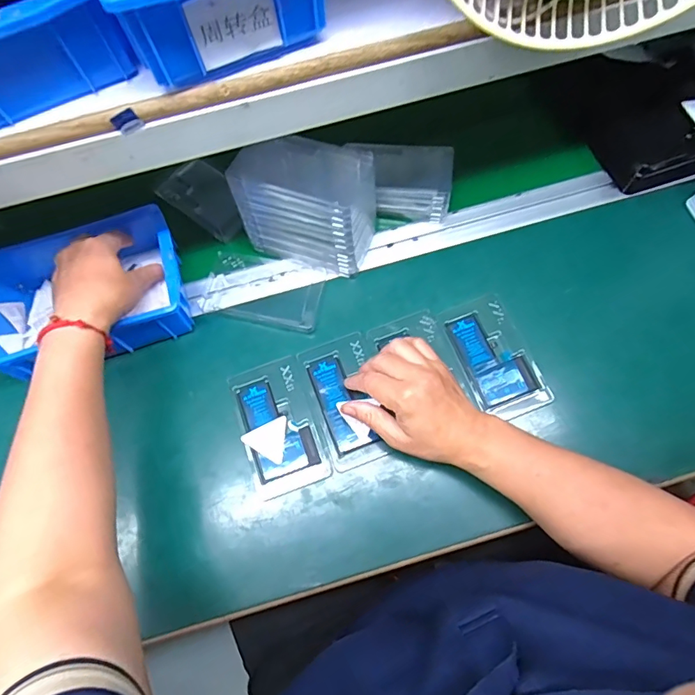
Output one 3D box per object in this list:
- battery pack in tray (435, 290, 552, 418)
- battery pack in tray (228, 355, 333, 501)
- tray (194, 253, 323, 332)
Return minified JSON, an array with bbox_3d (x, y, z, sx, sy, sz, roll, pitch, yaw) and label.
[{"bbox_3d":[0.151,0.009,0.475,0.071,0.007,0.126,-22,74,-6],"label":"battery pack in tray"},{"bbox_3d":[-0.069,0.077,0.458,0.072,0.006,0.128,-20,73,-5],"label":"battery pack in tray"},{"bbox_3d":[-0.094,-0.065,0.514,0.131,0.014,0.081,13,73,5],"label":"tray"}]

